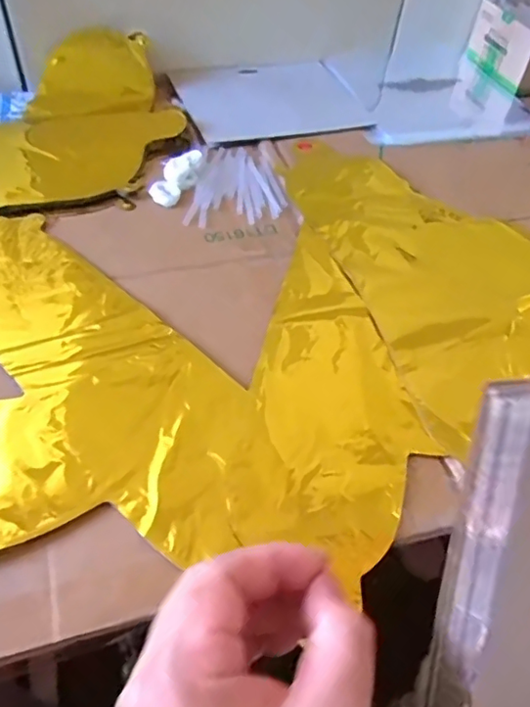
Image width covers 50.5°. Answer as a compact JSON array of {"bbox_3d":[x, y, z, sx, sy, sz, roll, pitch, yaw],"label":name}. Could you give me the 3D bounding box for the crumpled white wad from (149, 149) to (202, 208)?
[{"bbox_3d":[-0.079,-0.164,0.515,0.028,0.013,0.074,22,52,12],"label":"crumpled white wad"}]

